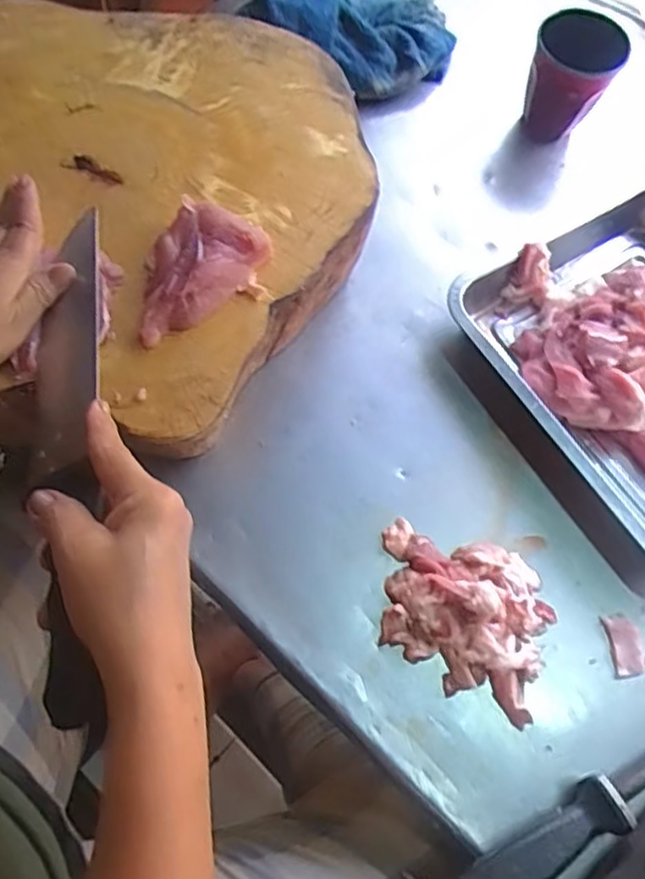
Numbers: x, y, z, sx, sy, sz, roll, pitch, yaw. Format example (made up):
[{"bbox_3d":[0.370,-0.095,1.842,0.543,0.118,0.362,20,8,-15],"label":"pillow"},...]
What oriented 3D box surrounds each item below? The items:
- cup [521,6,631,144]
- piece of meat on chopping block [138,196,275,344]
[{"bbox_3d":[0.236,-0.345,0.640,0.076,0.084,0.075,1,68,-2],"label":"cup"},{"bbox_3d":[-0.079,-0.115,0.456,0.084,0.031,0.104,1,68,-2],"label":"piece of meat on chopping block"}]

